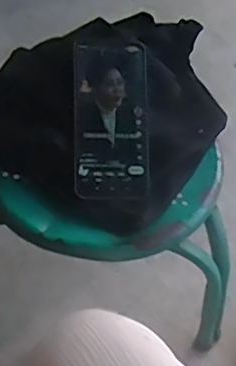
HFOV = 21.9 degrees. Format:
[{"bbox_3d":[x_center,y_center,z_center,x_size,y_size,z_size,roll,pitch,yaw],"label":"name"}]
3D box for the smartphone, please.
[{"bbox_3d":[-0.007,-0.067,0.639,0.077,0.008,0.166,1,83,-12],"label":"smartphone"}]

